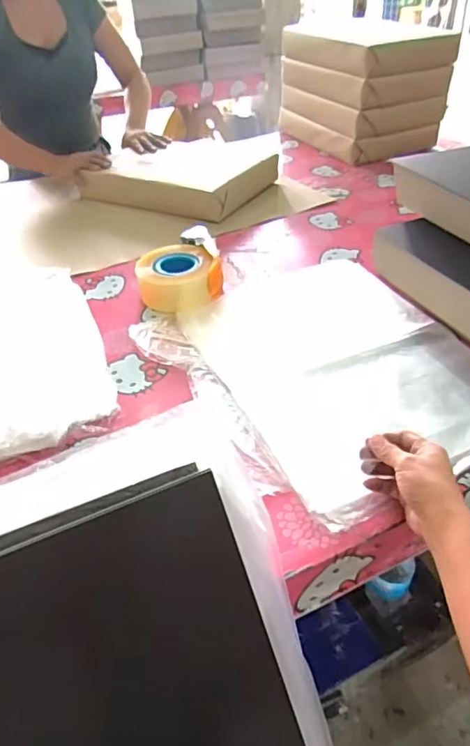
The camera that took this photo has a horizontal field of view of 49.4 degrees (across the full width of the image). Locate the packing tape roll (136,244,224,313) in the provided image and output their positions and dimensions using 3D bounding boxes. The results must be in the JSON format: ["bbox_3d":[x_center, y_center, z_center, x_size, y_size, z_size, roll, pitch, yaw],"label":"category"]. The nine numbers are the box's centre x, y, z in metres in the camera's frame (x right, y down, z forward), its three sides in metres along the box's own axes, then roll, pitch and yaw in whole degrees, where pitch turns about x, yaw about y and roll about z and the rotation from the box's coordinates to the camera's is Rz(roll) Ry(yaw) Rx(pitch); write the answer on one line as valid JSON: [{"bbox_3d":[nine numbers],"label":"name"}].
[{"bbox_3d":[-0.090,-0.156,0.811,0.125,0.054,0.122,-2,42,2],"label":"packing tape roll"}]

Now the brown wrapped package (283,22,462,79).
[{"bbox_3d":[0.312,-0.796,1.238,0.254,0.061,0.371,-21,43,-18],"label":"brown wrapped package"}]

